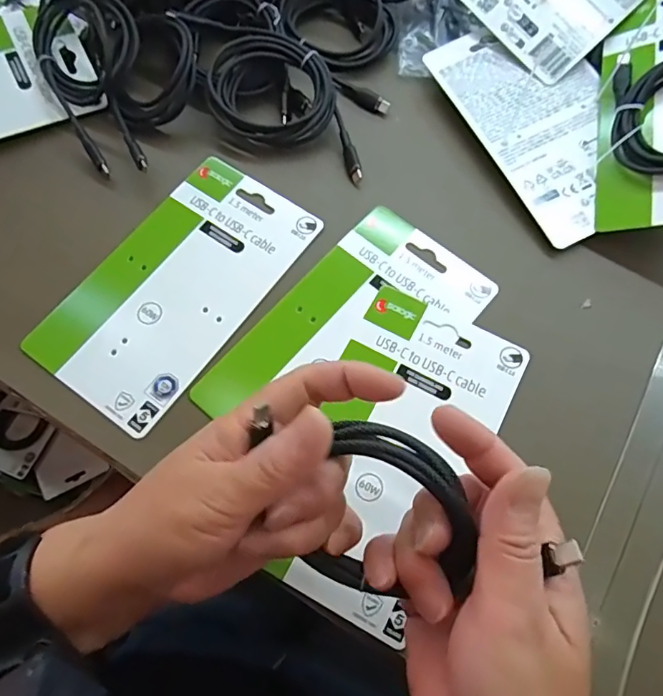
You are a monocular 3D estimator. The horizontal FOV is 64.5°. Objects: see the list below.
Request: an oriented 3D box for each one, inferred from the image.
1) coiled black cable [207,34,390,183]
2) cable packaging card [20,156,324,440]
[{"bbox_3d":[-0.023,-0.176,0.368,0.120,0.028,0.074,22,70,7],"label":"coiled black cable"},{"bbox_3d":[-0.095,-0.041,0.333,0.098,0.004,0.178,34,72,11],"label":"cable packaging card"}]

